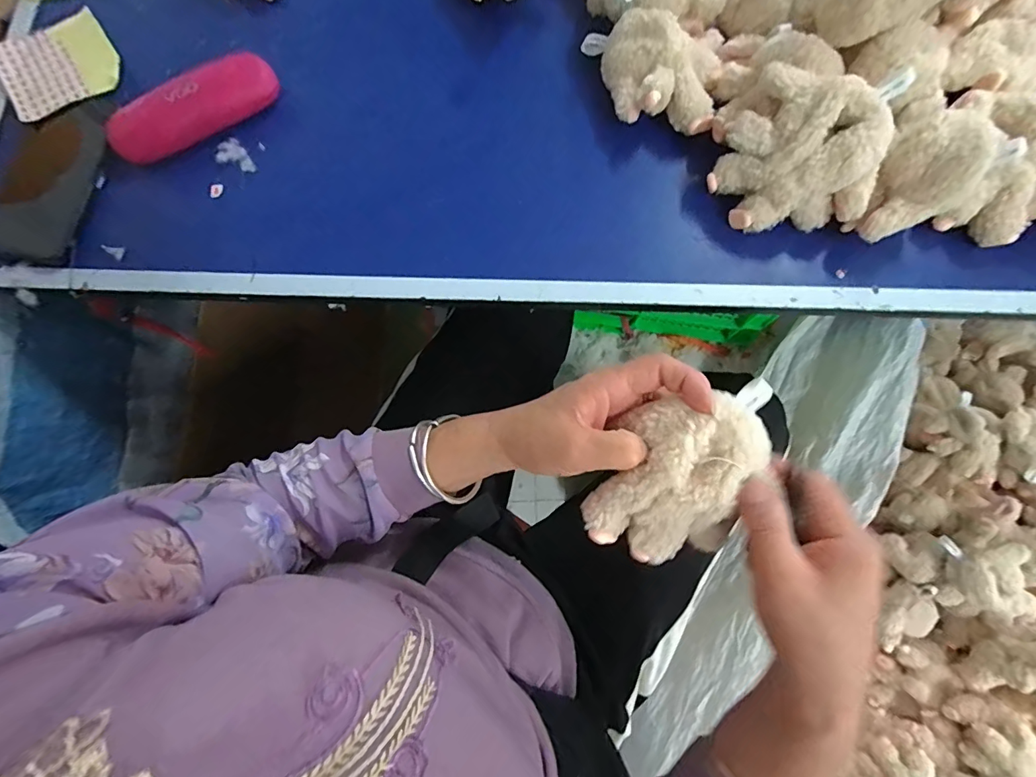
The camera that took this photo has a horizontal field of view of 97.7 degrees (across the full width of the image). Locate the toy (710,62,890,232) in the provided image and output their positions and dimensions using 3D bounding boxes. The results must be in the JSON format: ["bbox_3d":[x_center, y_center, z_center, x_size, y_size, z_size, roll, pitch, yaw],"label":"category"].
[{"bbox_3d":[0.225,-0.180,0.367,0.118,0.090,0.093,21,79,5],"label":"toy"}]

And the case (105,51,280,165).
[{"bbox_3d":[-0.299,-0.258,0.419,0.156,0.038,0.048,-28,79,-5],"label":"case"}]

